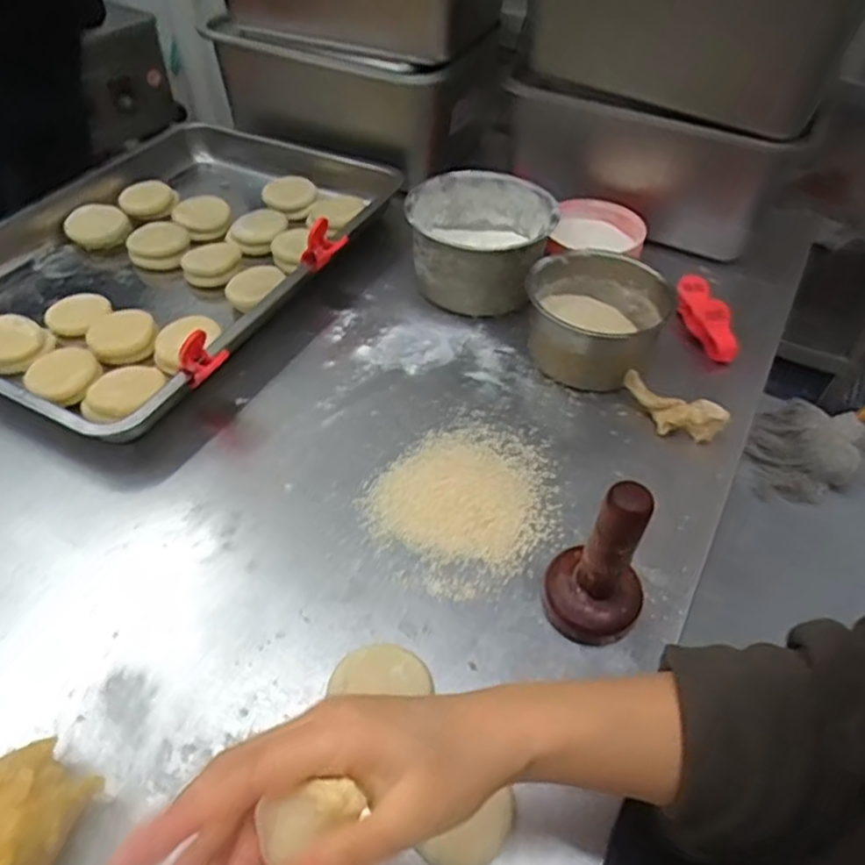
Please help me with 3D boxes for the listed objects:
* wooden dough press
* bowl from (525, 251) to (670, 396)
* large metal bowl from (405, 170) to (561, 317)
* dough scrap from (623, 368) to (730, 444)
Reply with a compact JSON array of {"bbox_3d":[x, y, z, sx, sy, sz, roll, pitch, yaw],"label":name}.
[{"bbox_3d":[0.108,0.081,0.448,0.067,0.116,0.064,22,50,18],"label":"wooden dough press"},{"bbox_3d":[0.152,-0.110,0.650,0.120,0.067,0.125,1,47,-1],"label":"bowl"},{"bbox_3d":[0.050,-0.199,0.722,0.142,0.089,0.136,1,47,-1],"label":"large metal bowl"},{"bbox_3d":[0.209,-0.020,0.607,0.091,0.028,0.032,24,51,19],"label":"dough scrap"}]

